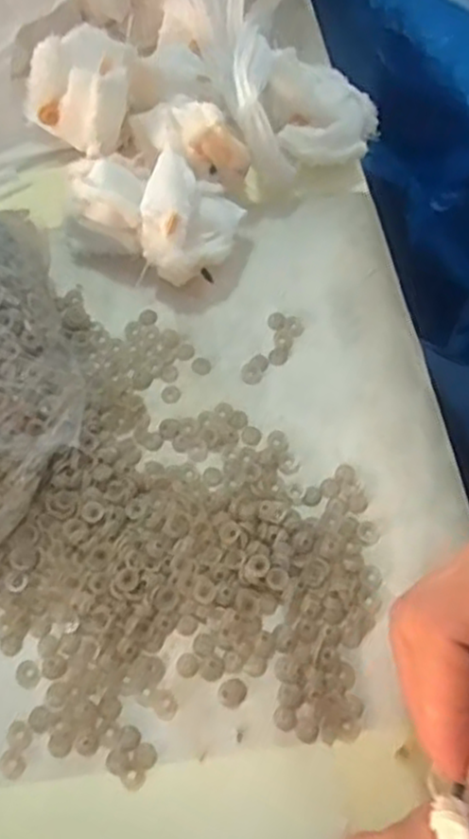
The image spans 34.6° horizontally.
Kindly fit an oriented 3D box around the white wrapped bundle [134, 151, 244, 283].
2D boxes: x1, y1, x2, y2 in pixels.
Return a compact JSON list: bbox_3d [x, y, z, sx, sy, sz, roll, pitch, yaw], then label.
[{"bbox_3d":[-0.021,-0.094,0.366,0.041,0.047,0.055,22,67,14],"label":"white wrapped bundle"}]

